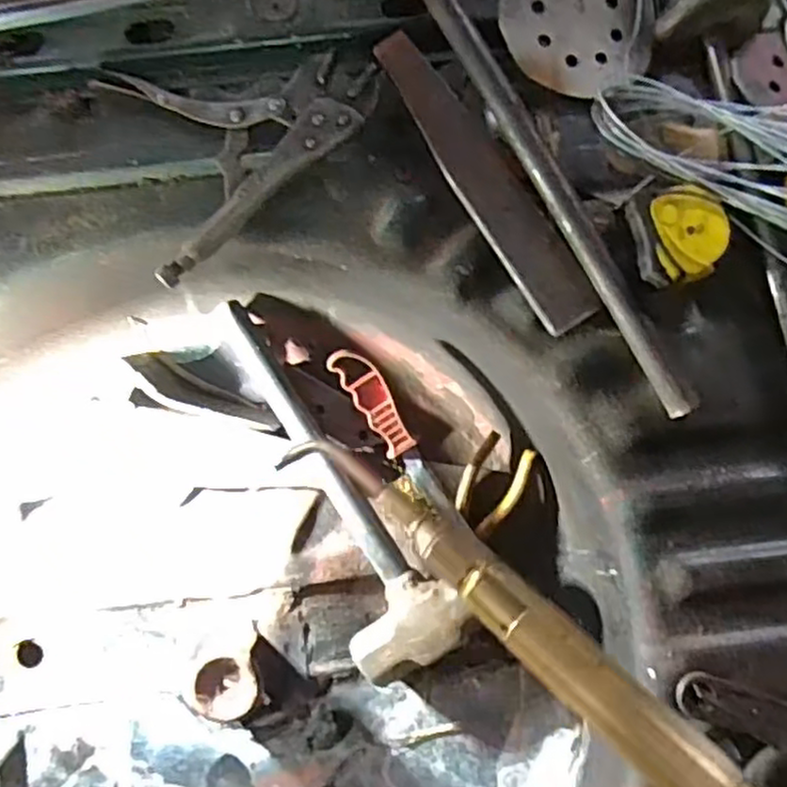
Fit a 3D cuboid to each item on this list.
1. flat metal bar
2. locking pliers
[{"bbox_3d":[0.066,-0.155,0.520,0.043,0.011,0.246,-32,84,-6],"label":"flat metal bar"},{"bbox_3d":[-0.131,-0.206,0.528,0.207,0.018,0.159,-41,86,-5],"label":"locking pliers"}]

